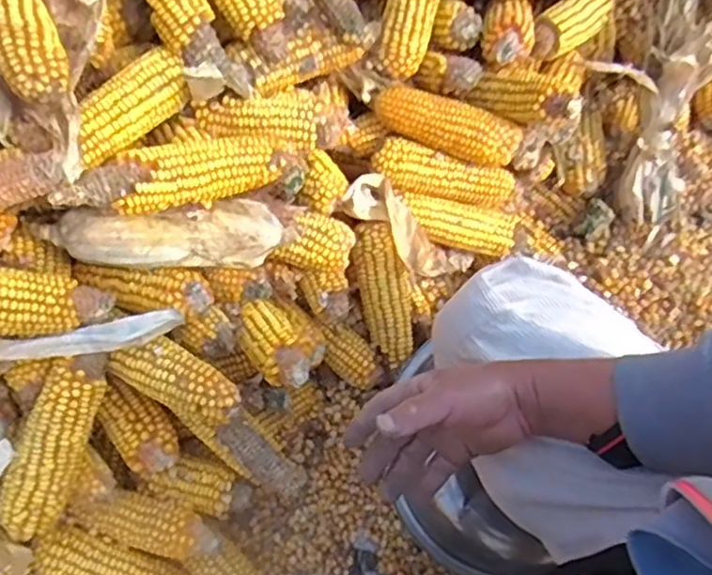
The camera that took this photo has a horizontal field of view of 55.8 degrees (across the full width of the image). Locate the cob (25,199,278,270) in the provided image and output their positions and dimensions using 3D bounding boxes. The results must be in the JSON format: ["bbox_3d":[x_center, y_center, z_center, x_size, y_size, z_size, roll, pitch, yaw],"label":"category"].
[{"bbox_3d":[-0.165,-0.044,0.576,0.199,0.054,0.048,-8,65,-2],"label":"cob"}]

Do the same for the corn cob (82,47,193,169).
[{"bbox_3d":[-0.188,-0.149,0.558,0.040,0.041,0.115,35,71,17],"label":"corn cob"}]

